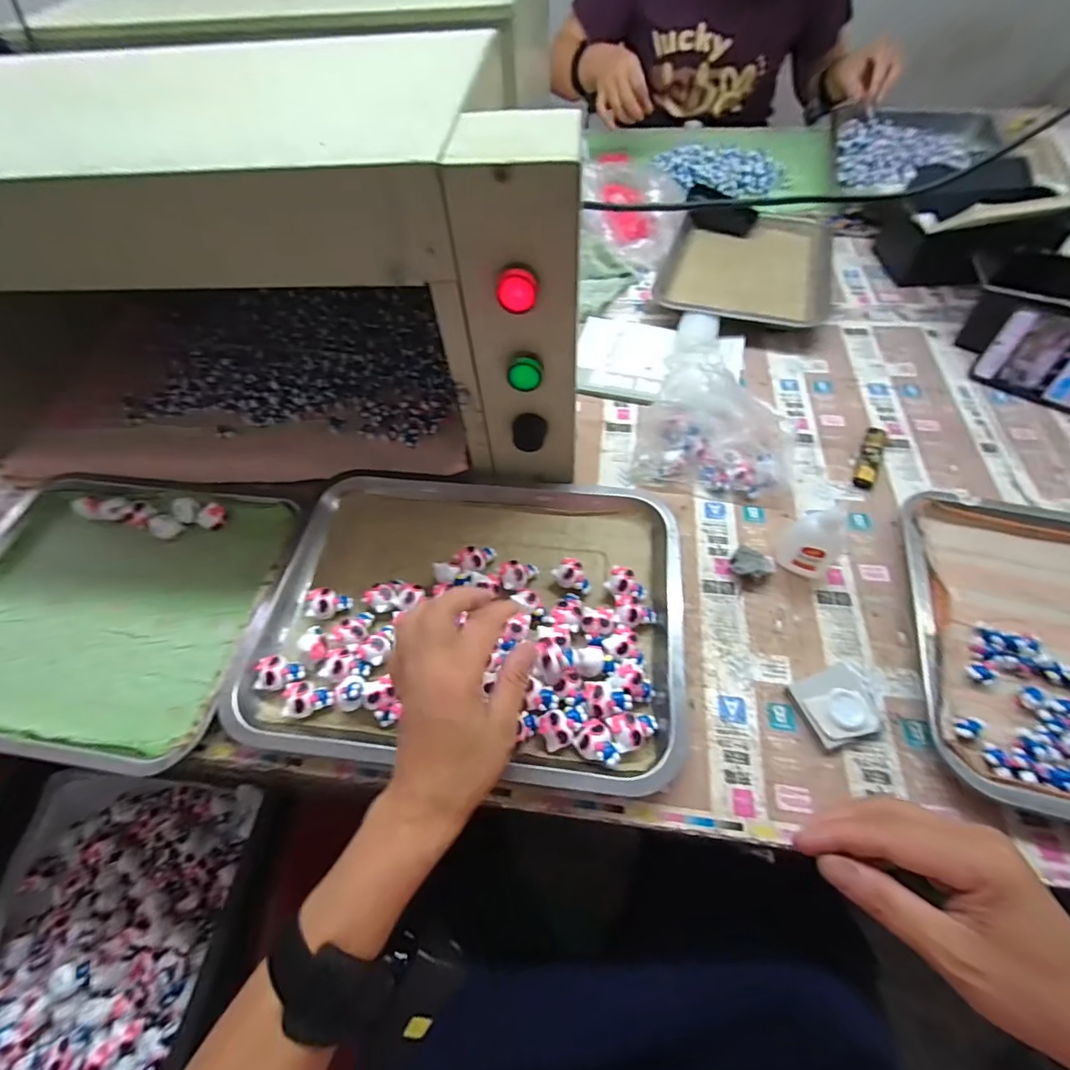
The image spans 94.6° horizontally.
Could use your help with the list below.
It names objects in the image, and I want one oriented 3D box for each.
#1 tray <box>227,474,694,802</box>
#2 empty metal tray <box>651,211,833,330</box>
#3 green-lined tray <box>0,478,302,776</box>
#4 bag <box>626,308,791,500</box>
[{"bbox_3d":[-0.055,0.058,0.421,0.348,0.041,0.272,1,61,4],"label":"tray"},{"bbox_3d":[0.291,-0.376,0.682,0.211,0.024,0.266,15,60,13],"label":"empty metal tray"},{"bbox_3d":[-0.400,0.059,0.448,0.339,0.036,0.254,5,61,7],"label":"green-lined tray"},{"bbox_3d":[0.180,-0.110,0.472,0.144,0.115,0.111,23,65,16],"label":"bag"}]

